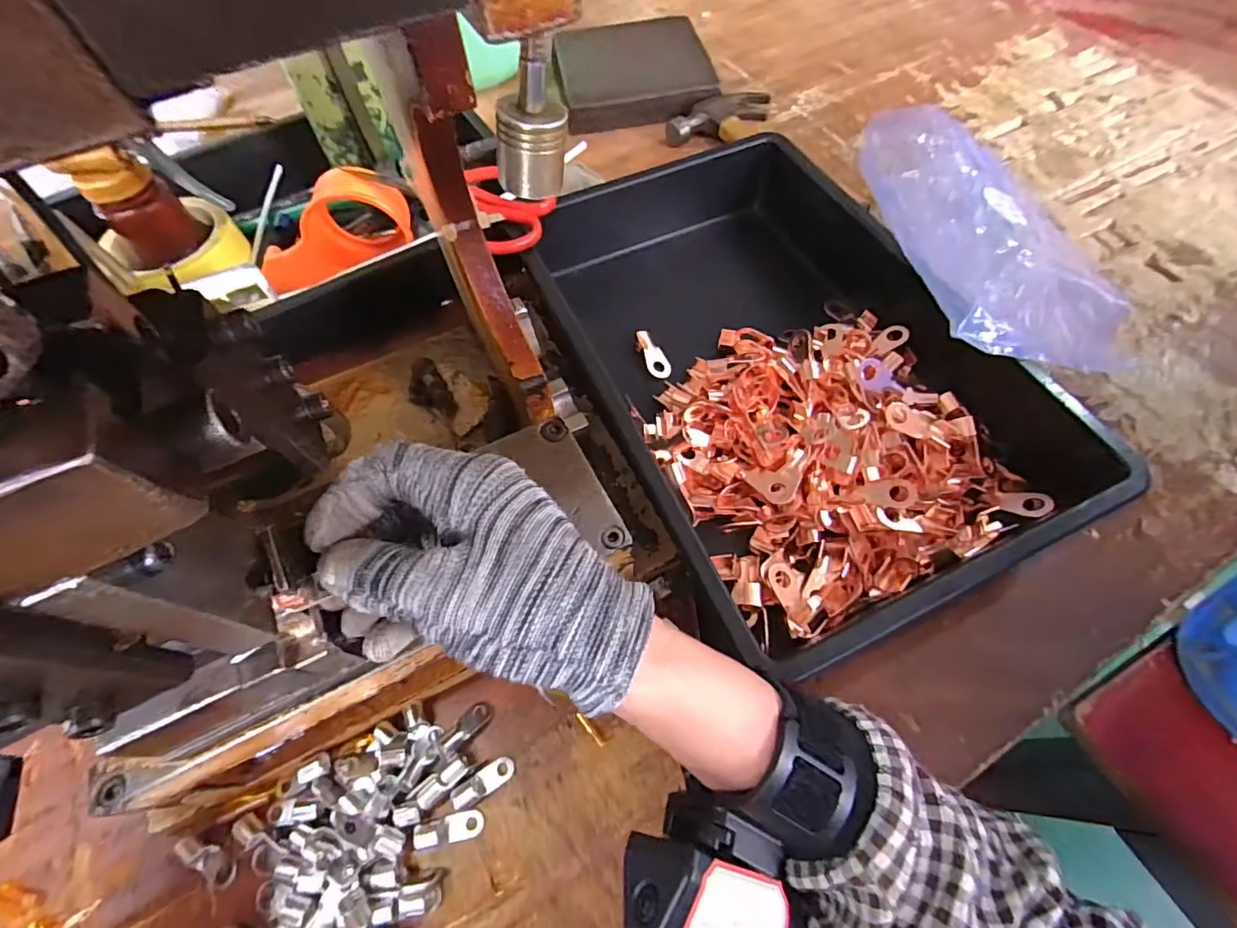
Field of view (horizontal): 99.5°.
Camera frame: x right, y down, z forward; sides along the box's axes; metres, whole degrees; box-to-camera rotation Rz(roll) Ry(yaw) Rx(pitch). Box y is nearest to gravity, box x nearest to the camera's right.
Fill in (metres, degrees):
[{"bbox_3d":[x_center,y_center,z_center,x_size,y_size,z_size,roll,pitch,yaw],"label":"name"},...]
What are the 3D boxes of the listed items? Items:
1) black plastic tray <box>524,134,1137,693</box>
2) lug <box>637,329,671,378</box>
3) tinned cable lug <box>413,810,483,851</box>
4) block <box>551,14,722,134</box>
[{"bbox_3d":[0.111,-0.088,0.359,0.257,0.053,0.393,-18,61,-8],"label":"black plastic tray"},{"bbox_3d":[0.026,-0.082,0.392,0.018,0.007,0.043,-24,63,-11],"label":"lug"},{"bbox_3d":[-0.085,0.185,0.264,0.033,0.007,0.013,-3,60,-17],"label":"tinned cable lug"},{"bbox_3d":[0.015,-0.435,0.581,0.163,0.030,0.167,-10,61,-4],"label":"block"}]

